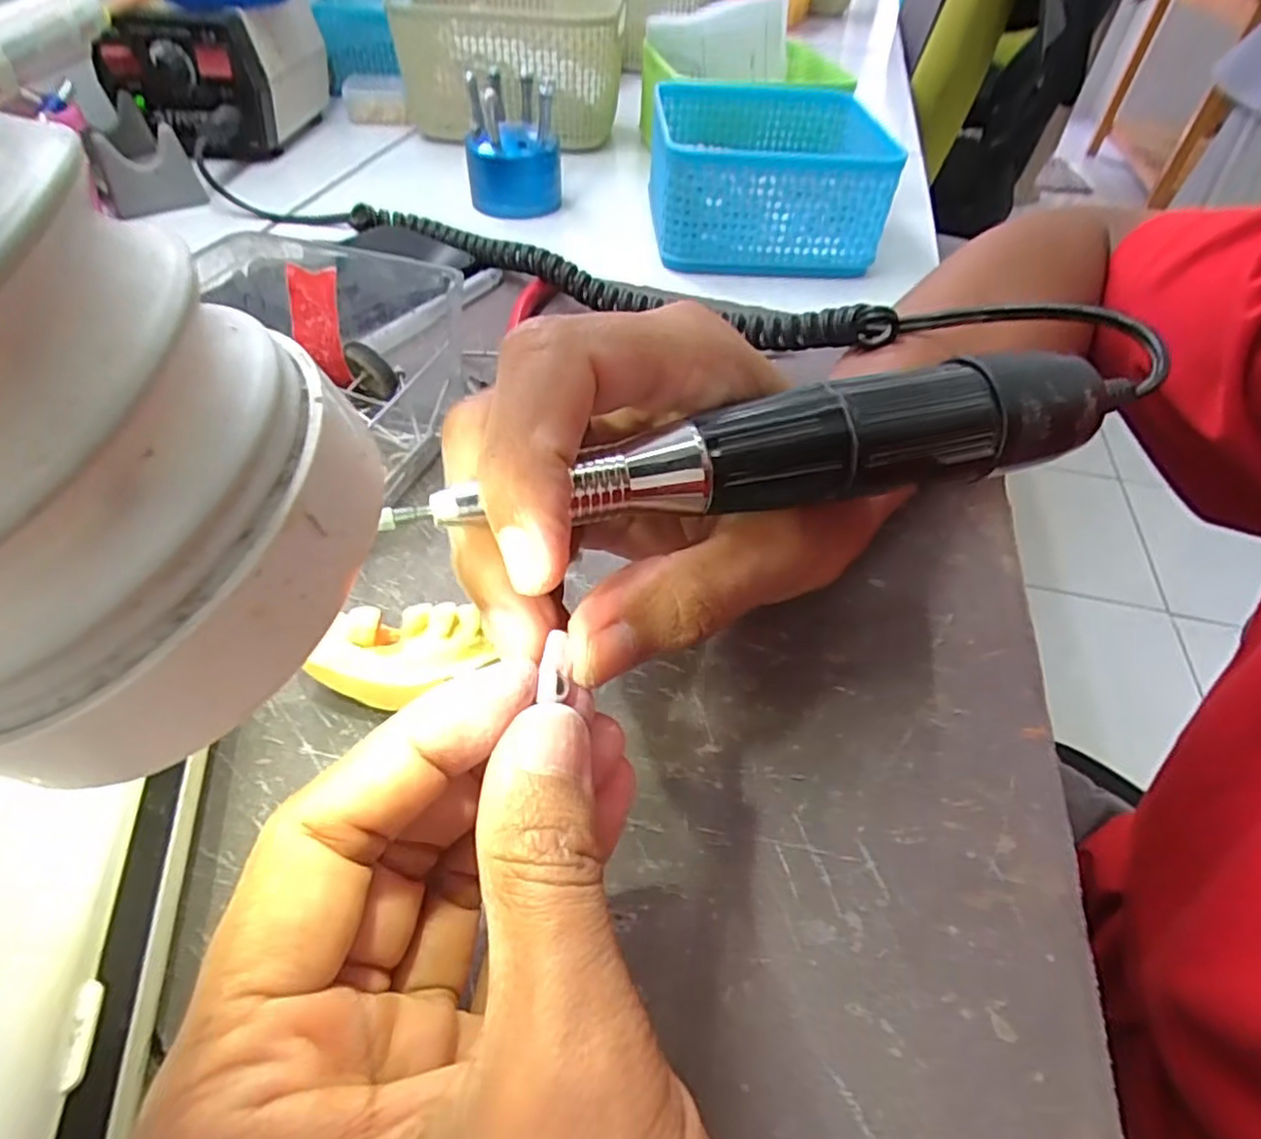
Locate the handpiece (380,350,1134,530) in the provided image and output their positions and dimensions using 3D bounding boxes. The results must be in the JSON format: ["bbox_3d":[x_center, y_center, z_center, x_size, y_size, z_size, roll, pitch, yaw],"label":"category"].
[{"bbox_3d":[0.033,-0.025,0.146,0.157,0.019,0.019,-11,49,-13],"label":"handpiece"}]

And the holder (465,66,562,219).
[{"bbox_3d":[-0.074,-0.268,0.439,0.057,0.066,0.057,-3,48,-6],"label":"holder"}]

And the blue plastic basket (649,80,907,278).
[{"bbox_3d":[0.086,-0.241,0.427,0.139,0.063,0.134,0,48,-3],"label":"blue plastic basket"}]

